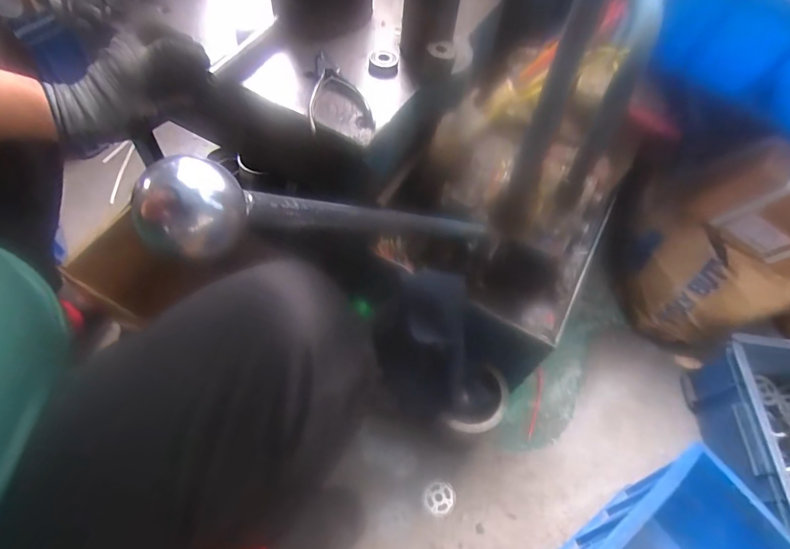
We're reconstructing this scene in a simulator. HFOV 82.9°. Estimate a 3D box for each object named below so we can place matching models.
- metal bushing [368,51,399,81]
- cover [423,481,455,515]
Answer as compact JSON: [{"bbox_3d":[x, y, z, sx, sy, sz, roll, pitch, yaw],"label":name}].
[{"bbox_3d":[-0.013,-0.243,0.517,0.033,0.019,0.031,5,58,-2],"label":"metal bushing"},{"bbox_3d":[0.068,0.344,0.689,0.048,0.009,0.045,12,58,3],"label":"cover"}]

